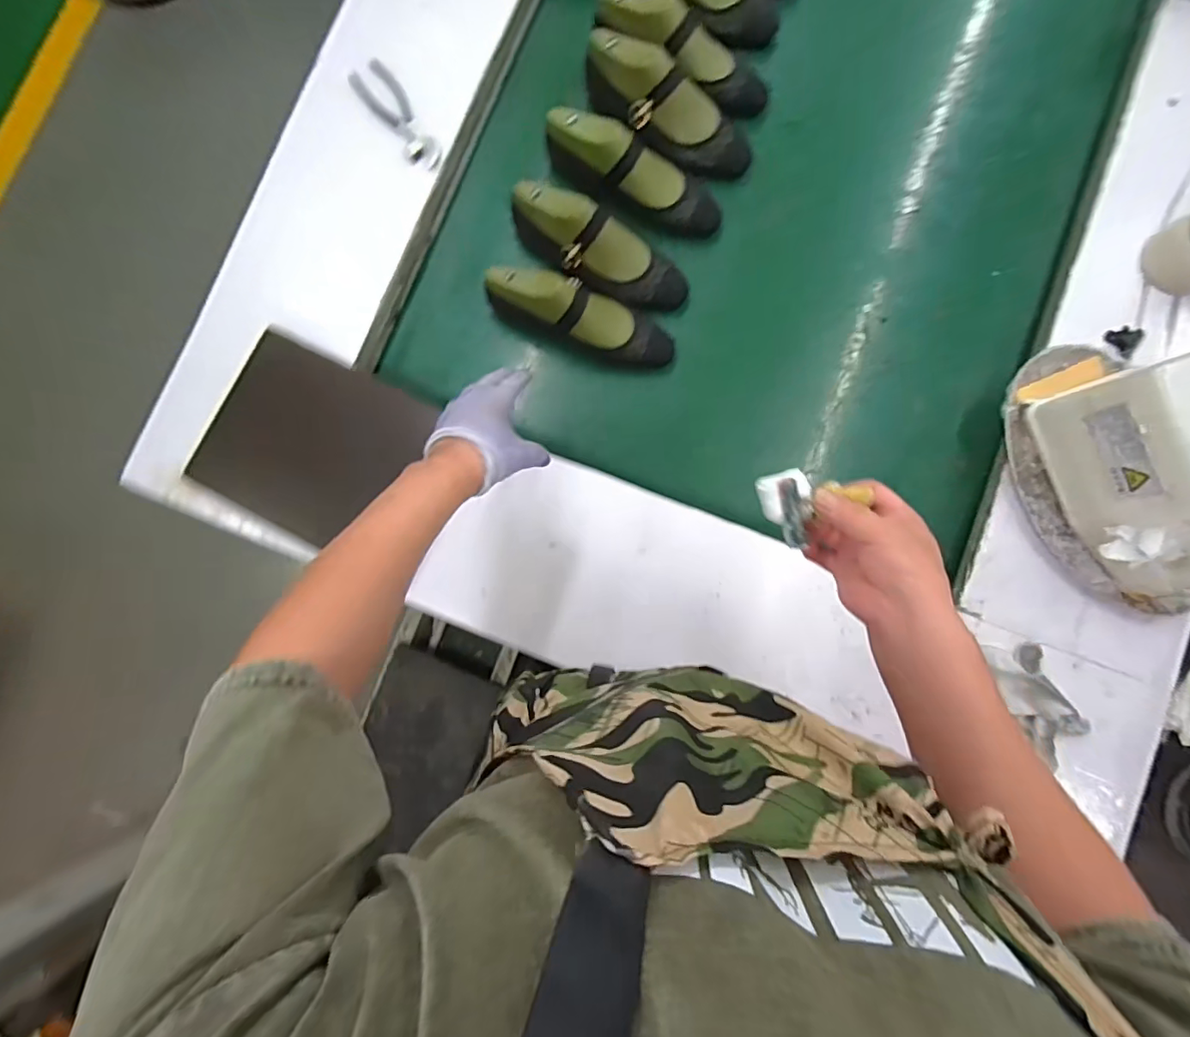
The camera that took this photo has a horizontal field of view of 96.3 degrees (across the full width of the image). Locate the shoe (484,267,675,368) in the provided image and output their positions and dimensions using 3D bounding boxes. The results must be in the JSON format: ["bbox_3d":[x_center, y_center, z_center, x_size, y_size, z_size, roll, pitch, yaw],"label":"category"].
[{"bbox_3d":[-0.016,-0.279,0.726,0.269,0.090,0.088,20,85,-7],"label":"shoe"}]

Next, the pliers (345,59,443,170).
[{"bbox_3d":[-0.282,-0.578,0.756,0.055,0.013,0.203,-35,83,-1],"label":"pliers"}]

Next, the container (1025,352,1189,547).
[{"bbox_3d":[0.588,-0.070,0.555,0.124,0.186,0.177,-20,83,1],"label":"container"}]

